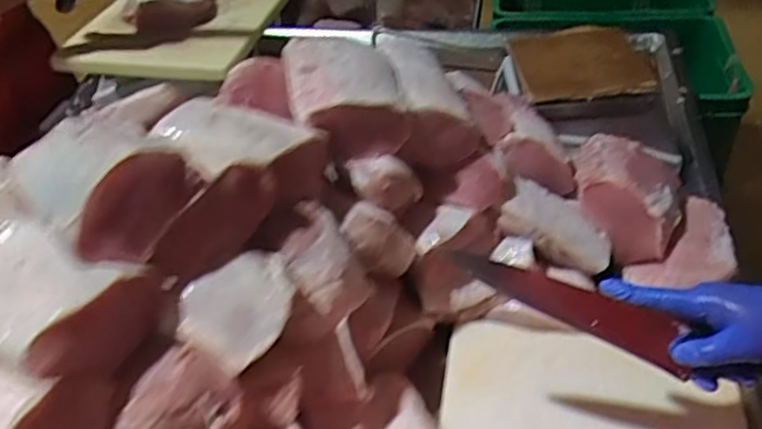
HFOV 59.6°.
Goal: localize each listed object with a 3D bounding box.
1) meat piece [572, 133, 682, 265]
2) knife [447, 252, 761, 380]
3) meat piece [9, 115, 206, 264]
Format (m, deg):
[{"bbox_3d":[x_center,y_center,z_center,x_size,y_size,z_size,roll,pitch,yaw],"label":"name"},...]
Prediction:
[{"bbox_3d":[0.306,-0.023,0.831,0.130,0.081,0.147,8,43,15],"label":"meat piece"},{"bbox_3d":[0.218,0.097,0.576,0.321,0.041,0.033,19,45,4],"label":"knife"},{"bbox_3d":[-0.238,-0.036,0.553,0.170,0.065,0.116,27,51,32],"label":"meat piece"}]

